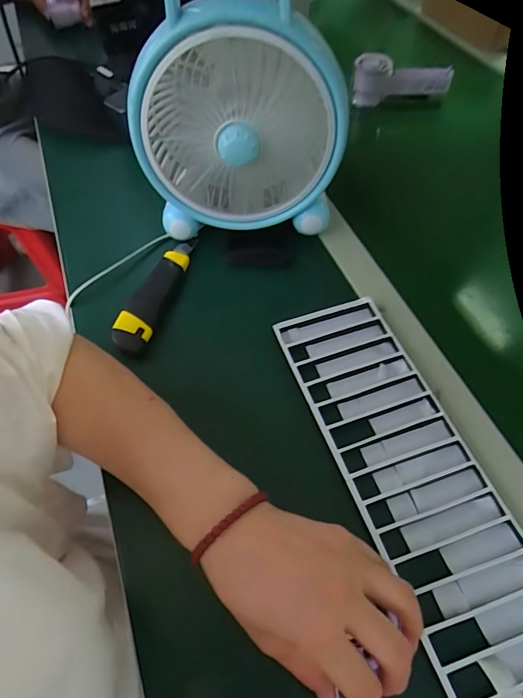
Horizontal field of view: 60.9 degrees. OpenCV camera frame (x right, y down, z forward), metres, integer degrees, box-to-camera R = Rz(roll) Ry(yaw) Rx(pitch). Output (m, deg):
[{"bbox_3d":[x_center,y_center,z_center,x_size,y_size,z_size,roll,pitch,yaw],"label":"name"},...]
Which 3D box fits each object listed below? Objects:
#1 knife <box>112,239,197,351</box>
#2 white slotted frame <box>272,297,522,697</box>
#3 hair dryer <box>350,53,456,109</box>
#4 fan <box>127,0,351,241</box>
[{"bbox_3d":[-0.119,-0.066,0.491,0.042,0.022,0.156,12,59,10],"label":"knife"},{"bbox_3d":[0.125,0.101,0.379,0.106,0.009,0.348,-19,59,-9],"label":"white slotted frame"},{"bbox_3d":[0.215,-0.420,0.689,0.144,0.058,0.037,-5,57,-1],"label":"hair dryer"},{"bbox_3d":[-0.023,-0.227,0.451,0.204,0.243,0.100,4,58,5],"label":"fan"}]

